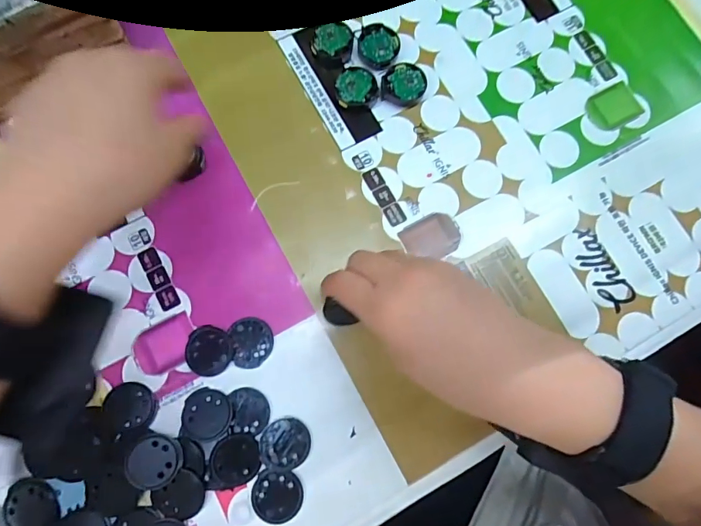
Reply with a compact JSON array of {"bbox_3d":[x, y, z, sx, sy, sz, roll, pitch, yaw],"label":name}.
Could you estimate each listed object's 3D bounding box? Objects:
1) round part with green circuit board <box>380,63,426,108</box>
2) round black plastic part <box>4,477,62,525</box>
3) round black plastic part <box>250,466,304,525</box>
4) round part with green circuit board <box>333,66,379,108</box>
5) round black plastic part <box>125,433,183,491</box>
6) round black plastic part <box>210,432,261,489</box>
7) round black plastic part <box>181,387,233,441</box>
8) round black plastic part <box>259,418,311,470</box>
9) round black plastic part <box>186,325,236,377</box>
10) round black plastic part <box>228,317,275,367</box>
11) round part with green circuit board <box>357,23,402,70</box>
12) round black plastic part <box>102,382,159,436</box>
[{"bbox_3d":[0.037,-0.125,0.318,0.031,0.011,0.030,0,78,-1],"label":"round part with green circuit board"},{"bbox_3d":[-0.180,0.141,0.255,0.029,0.004,0.034,-13,78,-4],"label":"round black plastic part"},{"bbox_3d":[-0.043,0.137,0.263,0.029,0.004,0.028,0,78,-1],"label":"round black plastic part"},{"bbox_3d":[0.004,-0.123,0.317,0.029,0.010,0.029,0,78,-1],"label":"round part with green circuit board"},{"bbox_3d":[-0.113,0.115,0.260,0.030,0.007,0.029,0,78,-1],"label":"round black plastic part"},{"bbox_3d":[-0.068,0.117,0.265,0.028,0.004,0.030,0,78,-1],"label":"round black plastic part"},{"bbox_3d":[-0.086,0.091,0.270,0.028,0.005,0.029,0,78,-1],"label":"round black plastic part"},{"bbox_3d":[-0.039,0.108,0.269,0.029,0.004,0.028,0,78,-1],"label":"round black plastic part"},{"bbox_3d":[-0.087,0.054,0.279,0.030,0.004,0.030,0,78,-1],"label":"round black plastic part"},{"bbox_3d":[-0.061,0.049,0.280,0.025,0.004,0.031,-12,78,-4],"label":"round black plastic part"},{"bbox_3d":[0.021,-0.153,0.322,0.030,0.011,0.032,0,78,-1],"label":"round part with green circuit board"},{"bbox_3d":[-0.132,0.087,0.270,0.031,0.005,0.028,12,78,2],"label":"round black plastic part"}]

